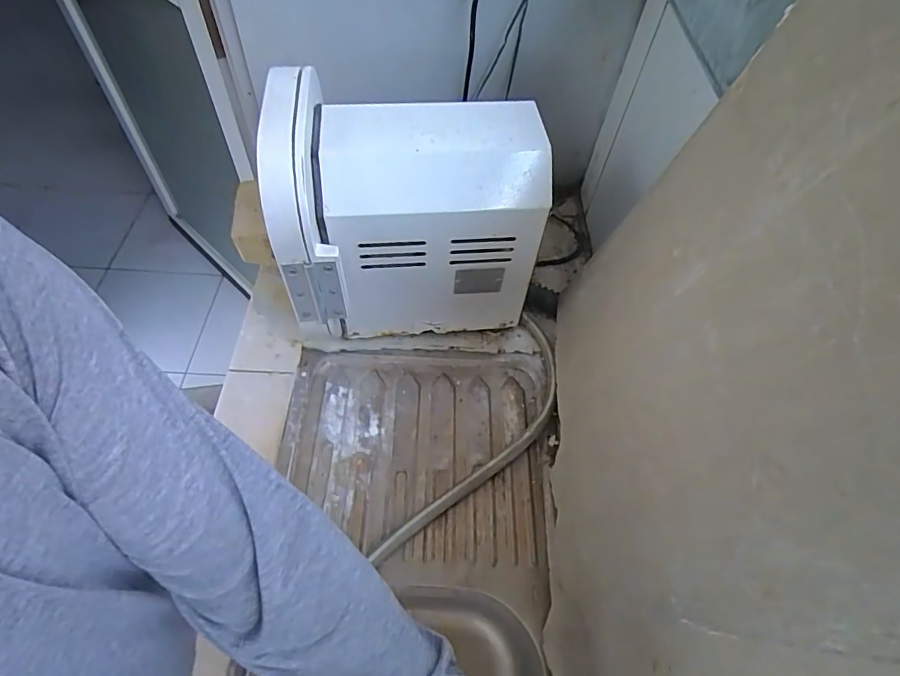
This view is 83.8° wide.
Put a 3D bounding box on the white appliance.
[{"bbox_3d":[-0.062,-0.172,0.731,0.349,0.313,0.235,-9,55,-10],"label":"white appliance"}]

